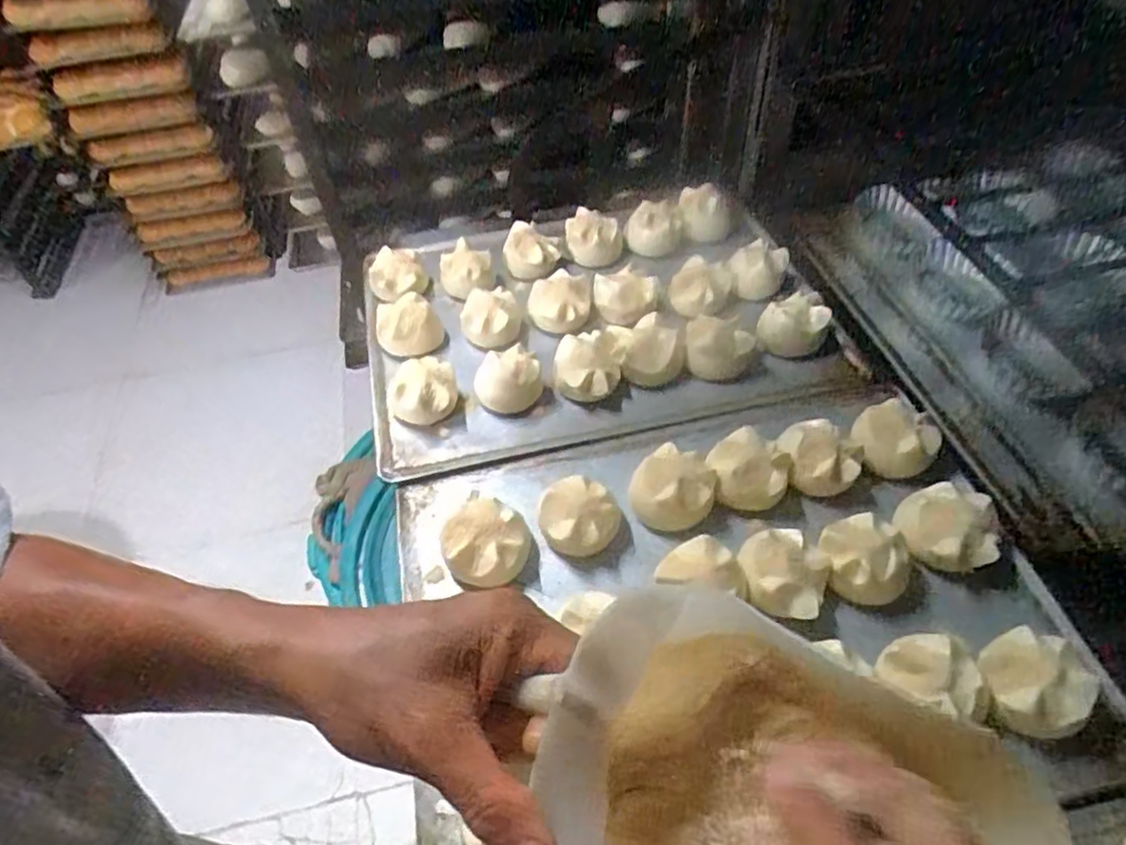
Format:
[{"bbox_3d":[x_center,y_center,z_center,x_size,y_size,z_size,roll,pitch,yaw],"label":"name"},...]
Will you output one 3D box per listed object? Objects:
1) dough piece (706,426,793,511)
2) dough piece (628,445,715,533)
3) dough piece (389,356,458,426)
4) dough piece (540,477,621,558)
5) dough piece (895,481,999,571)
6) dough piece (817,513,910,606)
[{"bbox_3d":[0.150,0.037,0.548,0.062,0.048,0.059,-2,50,2],"label":"dough piece"},{"bbox_3d":[0.088,0.052,0.540,0.065,0.041,0.064,-2,50,2],"label":"dough piece"},{"bbox_3d":[-0.128,-0.028,0.617,0.061,0.042,0.056,-15,51,-8],"label":"dough piece"},{"bbox_3d":[0.012,0.078,0.529,0.064,0.039,0.062,-2,50,2],"label":"dough piece"},{"bbox_3d":[0.282,0.078,0.505,0.069,0.049,0.063,9,52,11],"label":"dough piece"},{"bbox_3d":[0.216,0.103,0.488,0.054,0.046,0.053,-2,50,2],"label":"dough piece"}]

